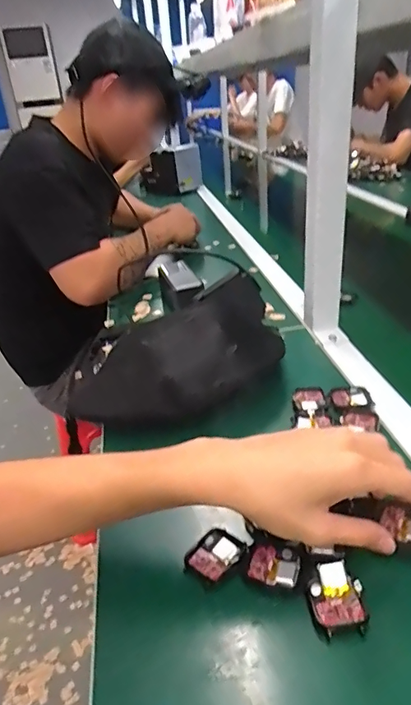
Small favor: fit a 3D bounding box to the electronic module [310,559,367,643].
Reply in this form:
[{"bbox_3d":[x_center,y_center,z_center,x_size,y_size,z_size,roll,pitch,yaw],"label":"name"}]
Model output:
[{"bbox_3d":[0.092,0.171,0.336,0.036,0.010,0.048,-3,29,3],"label":"electronic module"}]

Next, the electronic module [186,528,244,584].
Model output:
[{"bbox_3d":[0.008,0.160,0.378,0.033,0.007,0.042,22,39,39],"label":"electronic module"}]

